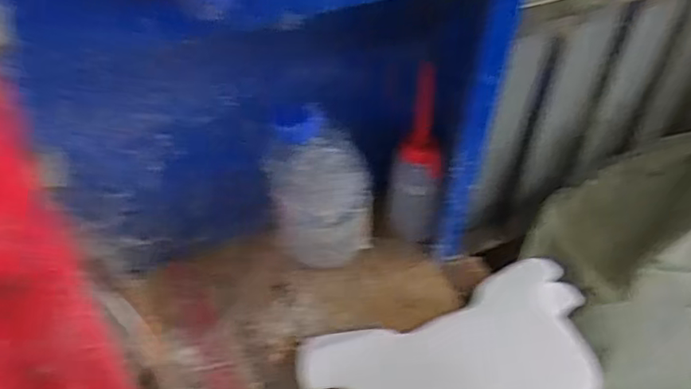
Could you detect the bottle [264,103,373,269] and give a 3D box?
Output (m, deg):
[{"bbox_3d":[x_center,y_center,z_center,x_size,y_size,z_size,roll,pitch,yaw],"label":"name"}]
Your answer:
[{"bbox_3d":[-0.022,-0.002,0.562,0.087,0.158,0.077,21,49,15],"label":"bottle"}]

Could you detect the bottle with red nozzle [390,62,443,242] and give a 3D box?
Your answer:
[{"bbox_3d":[0.068,-0.016,0.581,0.049,0.162,0.044,10,47,5],"label":"bottle with red nozzle"}]

